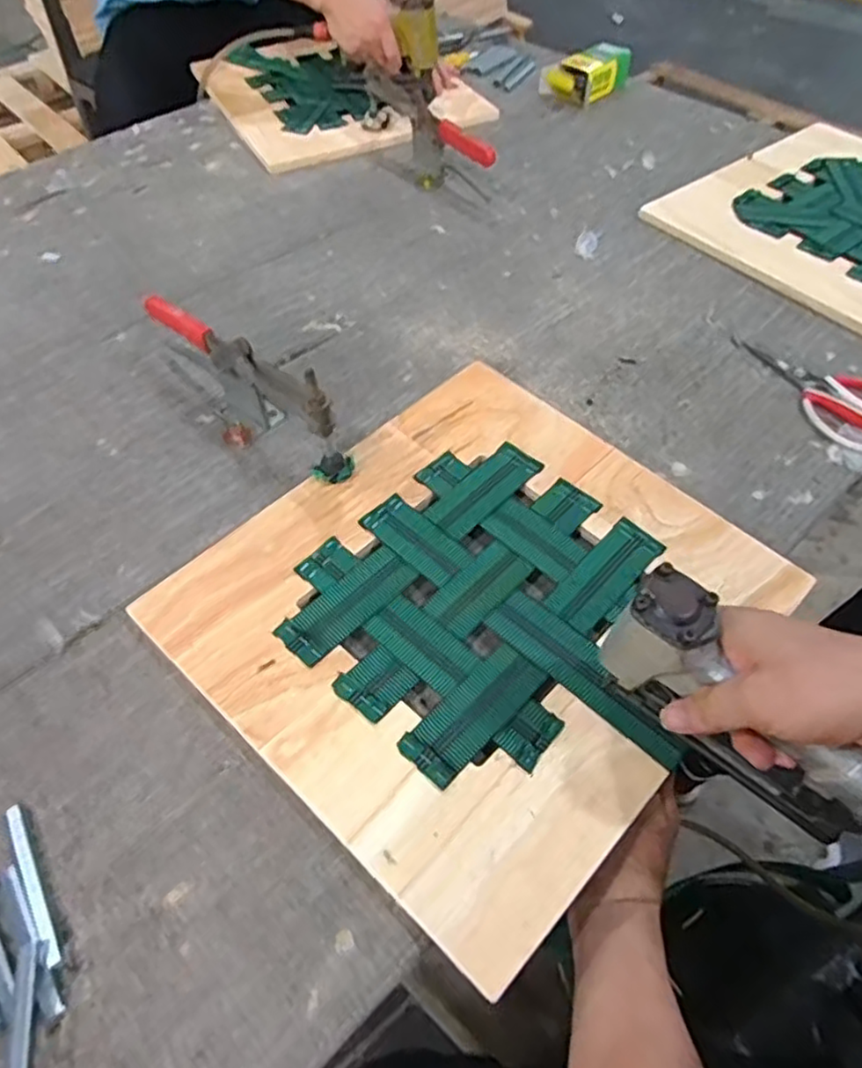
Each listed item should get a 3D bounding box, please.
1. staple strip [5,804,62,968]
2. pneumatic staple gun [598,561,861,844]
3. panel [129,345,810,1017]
[{"bbox_3d":[-0.269,0.234,0.453,0.011,0.004,0.112,-28,58,-18],"label":"staple strip"},{"bbox_3d":[0.209,0.121,0.428,0.205,0.145,0.039,30,60,21],"label":"pneumatic staple gun"},{"bbox_3d":[0.039,0.050,0.572,0.392,0.012,0.417,38,63,25],"label":"panel"}]

